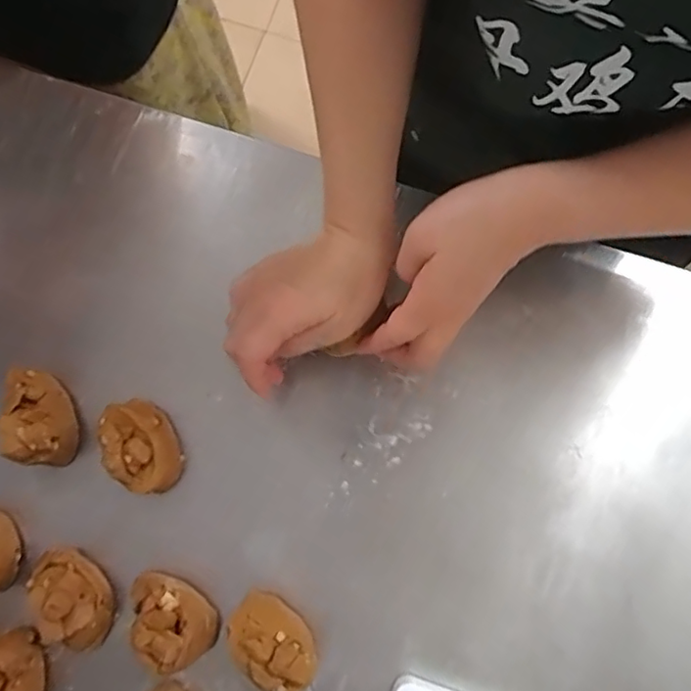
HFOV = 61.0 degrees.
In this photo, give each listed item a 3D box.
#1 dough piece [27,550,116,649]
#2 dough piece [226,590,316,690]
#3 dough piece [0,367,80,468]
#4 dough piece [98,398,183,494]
[{"bbox_3d":[-0.187,0.173,0.398,0.049,0.046,0.072,-24,78,-5],"label":"dough piece"},{"bbox_3d":[-0.047,0.196,0.389,0.043,0.041,0.064,-41,80,-8],"label":"dough piece"},{"bbox_3d":[-0.221,0.053,0.424,0.046,0.049,0.071,-7,77,-1],"label":"dough piece"},{"bbox_3d":[-0.145,0.072,0.420,0.046,0.049,0.069,-26,78,-5],"label":"dough piece"}]

